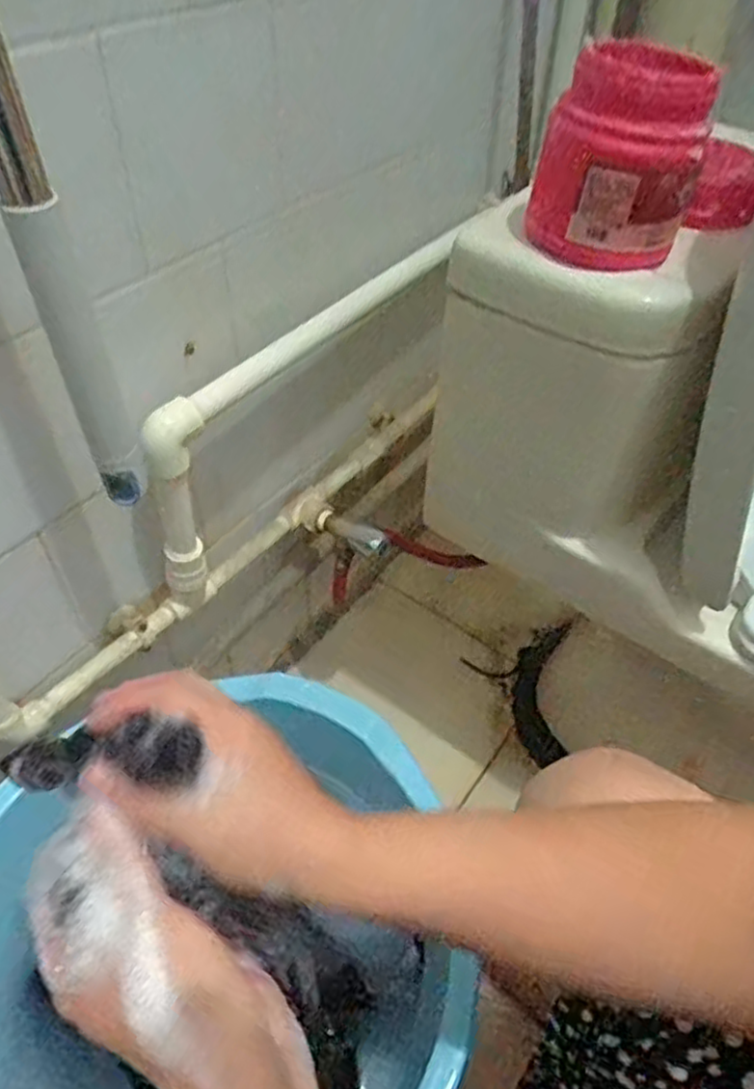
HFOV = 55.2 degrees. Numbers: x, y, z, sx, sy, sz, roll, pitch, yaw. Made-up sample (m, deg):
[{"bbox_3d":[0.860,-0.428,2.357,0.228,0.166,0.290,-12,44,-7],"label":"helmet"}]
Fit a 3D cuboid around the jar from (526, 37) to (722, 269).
[{"bbox_3d":[0.151,-0.241,0.450,0.095,0.110,0.087,16,48,13],"label":"jar"}]

